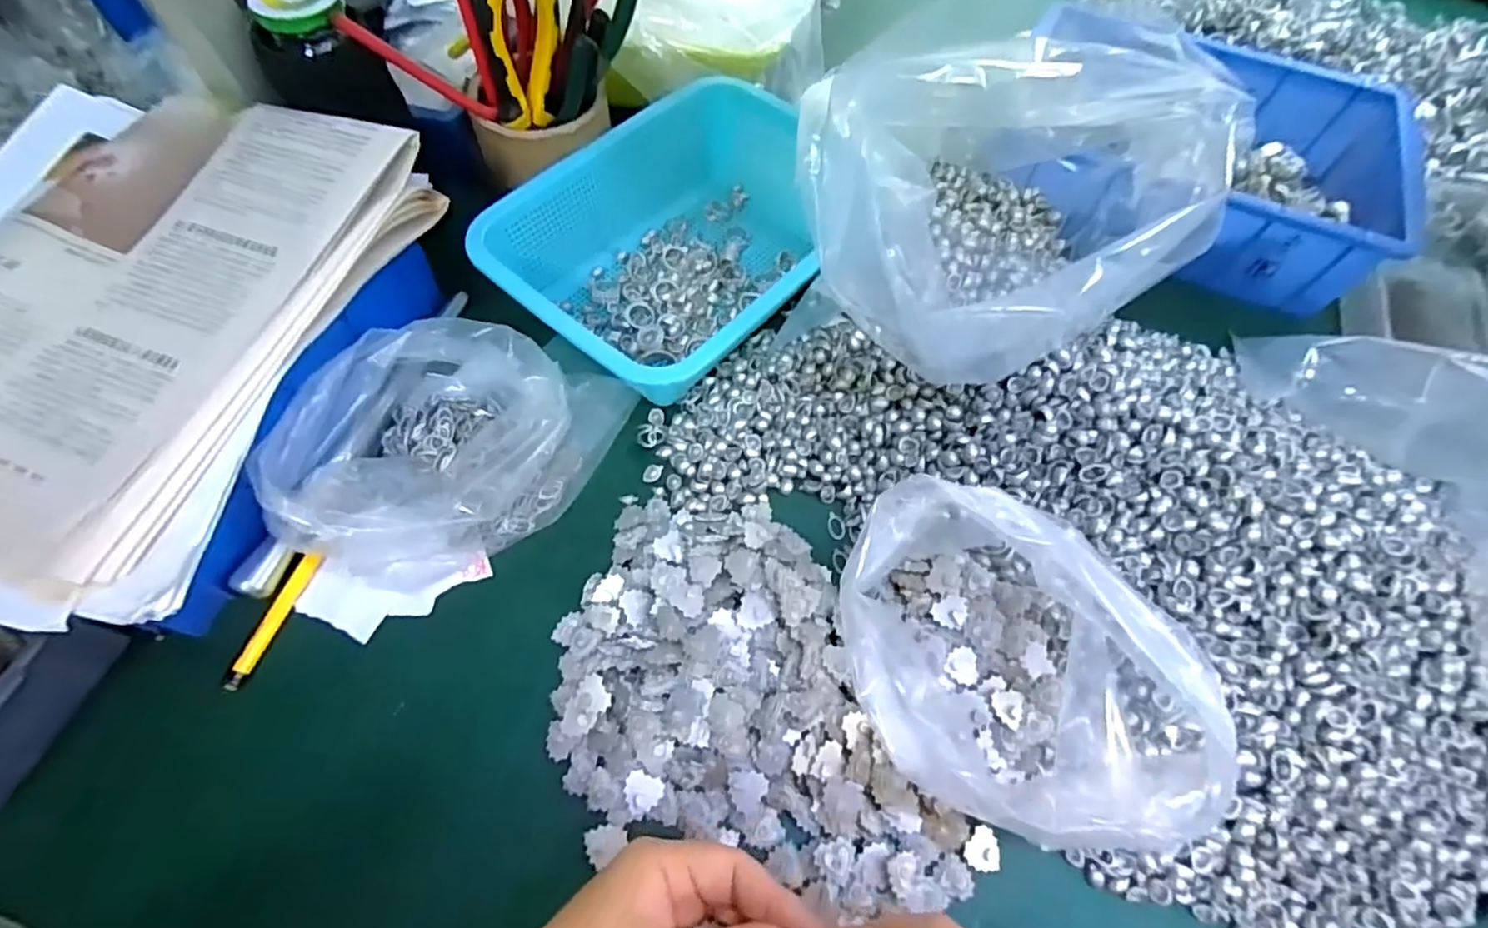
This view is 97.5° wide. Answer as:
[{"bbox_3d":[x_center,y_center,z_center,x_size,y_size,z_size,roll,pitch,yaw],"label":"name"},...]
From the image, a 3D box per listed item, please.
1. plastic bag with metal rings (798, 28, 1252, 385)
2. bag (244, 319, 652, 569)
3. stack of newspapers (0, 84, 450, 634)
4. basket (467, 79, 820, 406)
[{"bbox_3d":[0.185,-0.188,0.443,0.248,0.119,0.212,-34,68,-19],"label":"plastic bag with metal rings"},{"bbox_3d":[-0.168,-0.015,0.385,0.152,0.070,0.163,11,63,5],"label":"bag"},{"bbox_3d":[-0.332,-0.078,0.336,0.232,0.030,0.290,13,61,5],"label":"stack of newspapers"},{"bbox_3d":[-0.037,-0.182,0.489,0.178,0.076,0.281,31,66,15],"label":"basket"}]

